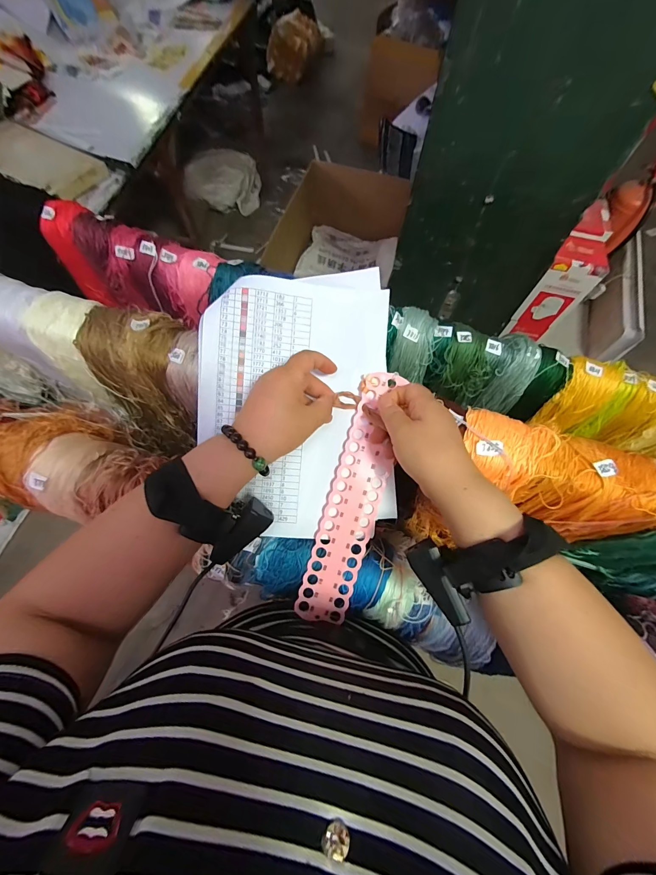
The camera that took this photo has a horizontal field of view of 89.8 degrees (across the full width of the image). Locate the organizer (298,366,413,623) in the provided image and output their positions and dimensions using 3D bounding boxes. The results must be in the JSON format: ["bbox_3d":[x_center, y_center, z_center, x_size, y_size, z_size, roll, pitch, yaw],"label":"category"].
[{"bbox_3d":[0.030,0.067,0.379,0.062,0.006,0.287,14,88,4],"label":"organizer"}]

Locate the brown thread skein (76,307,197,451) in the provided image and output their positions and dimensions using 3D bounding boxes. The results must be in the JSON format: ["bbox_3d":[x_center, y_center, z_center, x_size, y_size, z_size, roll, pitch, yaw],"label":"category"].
[{"bbox_3d":[-0.256,-0.080,0.489,0.126,0.192,0.128,9,69,2],"label":"brown thread skein"}]

